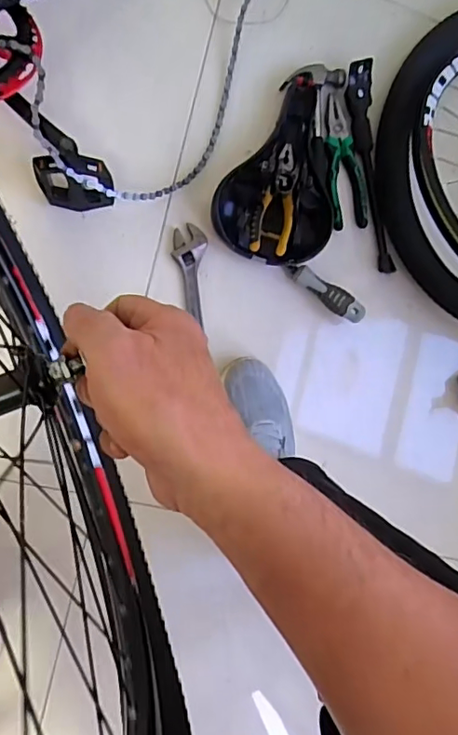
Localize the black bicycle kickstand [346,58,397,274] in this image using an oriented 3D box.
[{"bbox_3d":[0.210,-0.287,0.782,0.035,0.024,0.291,-11,93,-9],"label":"black bicycle kickstand"}]

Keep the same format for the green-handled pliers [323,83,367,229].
[{"bbox_3d":[0.165,-0.303,0.784,0.056,0.014,0.196,-8,92,-10],"label":"green-handled pliers"}]

